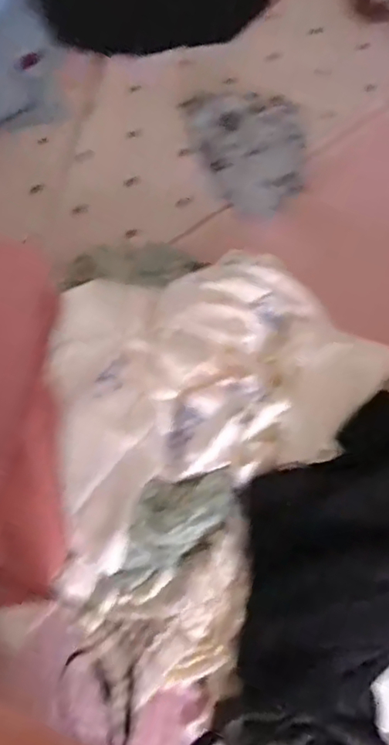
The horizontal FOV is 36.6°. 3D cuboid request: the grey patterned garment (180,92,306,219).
[{"bbox_3d":[0.090,-0.361,0.934,0.168,0.057,0.251,-12,71,-4],"label":"grey patterned garment"}]

